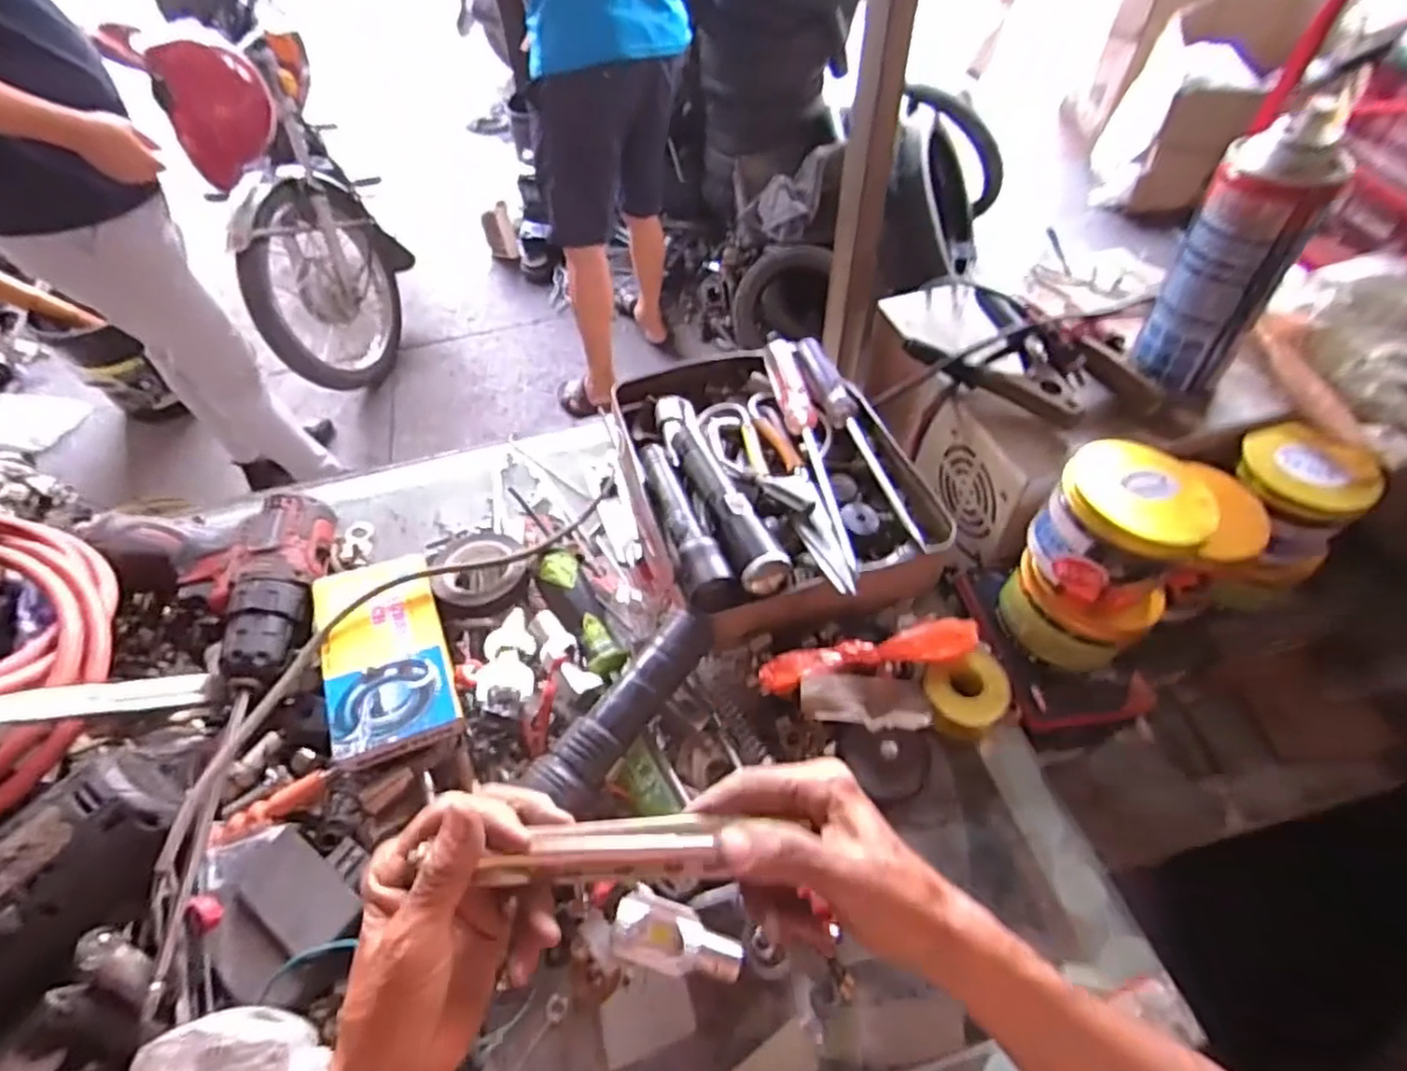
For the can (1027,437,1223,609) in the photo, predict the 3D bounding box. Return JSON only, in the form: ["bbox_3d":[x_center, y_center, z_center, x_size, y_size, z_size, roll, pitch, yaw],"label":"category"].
[{"bbox_3d":[0.254,-0.006,0.422,0.081,0.064,0.084,30,62,23],"label":"can"}]

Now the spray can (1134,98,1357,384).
[{"bbox_3d":[0.347,-0.178,0.453,0.068,0.155,0.052,30,62,23],"label":"spray can"}]

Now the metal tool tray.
[{"bbox_3d":[0.046,-0.055,0.522,0.204,0.056,0.261,-16,55,-8],"label":"metal tool tray"}]

